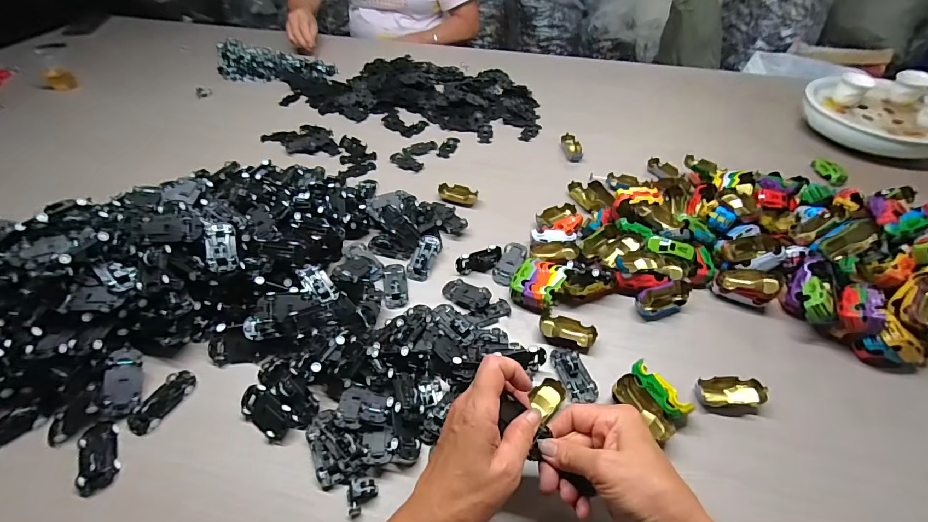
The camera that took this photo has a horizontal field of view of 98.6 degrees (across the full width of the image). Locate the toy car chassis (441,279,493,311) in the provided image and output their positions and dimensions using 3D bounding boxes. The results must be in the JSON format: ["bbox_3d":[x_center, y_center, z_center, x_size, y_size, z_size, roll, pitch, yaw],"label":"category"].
[{"bbox_3d":[0.003,0.041,0.501,0.061,0.015,0.032,27,54,22],"label":"toy car chassis"}]

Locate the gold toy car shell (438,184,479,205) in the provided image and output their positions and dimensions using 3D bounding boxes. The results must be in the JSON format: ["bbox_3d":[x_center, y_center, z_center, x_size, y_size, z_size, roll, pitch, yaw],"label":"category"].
[{"bbox_3d":[-0.011,-0.107,0.637,0.061,0.014,0.034,17,51,15],"label":"gold toy car shell"}]

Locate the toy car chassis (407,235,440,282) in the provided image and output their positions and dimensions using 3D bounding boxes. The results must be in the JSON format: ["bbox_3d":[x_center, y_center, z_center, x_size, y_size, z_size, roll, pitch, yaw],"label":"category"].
[{"bbox_3d":[-0.054,-0.006,0.538,0.029,0.012,0.069,13,63,12],"label":"toy car chassis"}]

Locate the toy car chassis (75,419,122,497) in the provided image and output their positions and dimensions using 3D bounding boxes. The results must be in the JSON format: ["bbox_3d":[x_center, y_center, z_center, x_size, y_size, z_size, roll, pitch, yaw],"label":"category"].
[{"bbox_3d":[-0.349,0.185,0.382,0.033,0.017,0.063,-23,52,-18],"label":"toy car chassis"}]

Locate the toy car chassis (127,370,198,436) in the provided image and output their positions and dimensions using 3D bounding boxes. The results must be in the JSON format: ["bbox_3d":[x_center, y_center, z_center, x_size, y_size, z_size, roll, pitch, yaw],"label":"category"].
[{"bbox_3d":[-0.313,0.146,0.415,0.029,0.013,0.068,19,52,17],"label":"toy car chassis"}]

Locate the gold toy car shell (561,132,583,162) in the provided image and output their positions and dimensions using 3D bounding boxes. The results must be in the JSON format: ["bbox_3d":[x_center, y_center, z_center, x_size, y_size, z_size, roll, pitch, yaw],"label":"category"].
[{"bbox_3d":[0.198,-0.207,0.730,0.032,0.020,0.064,-2,49,-1],"label":"gold toy car shell"}]

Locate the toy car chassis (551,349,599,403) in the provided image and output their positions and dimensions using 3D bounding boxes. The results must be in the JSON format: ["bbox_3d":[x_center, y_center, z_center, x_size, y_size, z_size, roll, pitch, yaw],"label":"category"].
[{"bbox_3d":[0.119,0.121,0.430,0.031,0.011,0.061,-13,50,-10],"label":"toy car chassis"}]

